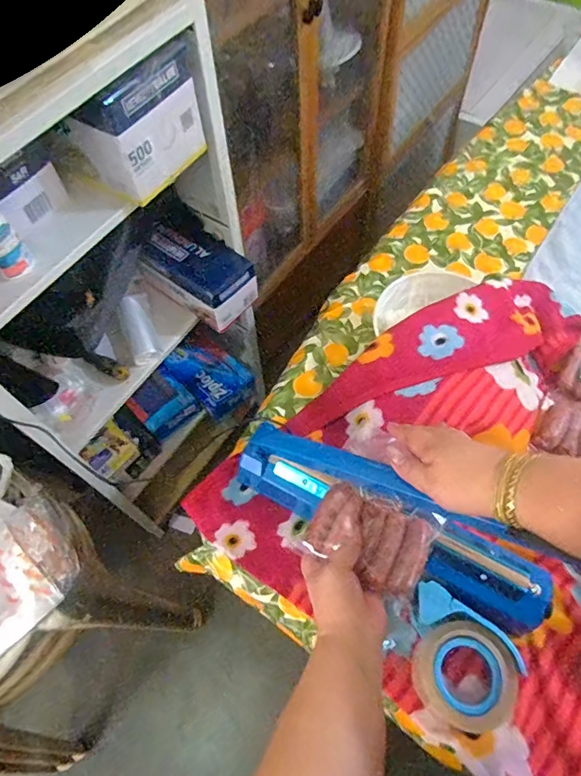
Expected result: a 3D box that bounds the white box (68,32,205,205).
[{"bbox_3d":[-0.201,-0.345,0.620,0.090,0.145,0.160,25,65,15],"label":"white box"}]

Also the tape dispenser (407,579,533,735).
[{"bbox_3d":[0.181,0.303,0.531,0.129,0.045,0.118,29,66,17],"label":"tape dispenser"}]

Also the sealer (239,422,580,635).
[{"bbox_3d":[0.115,0.156,0.573,0.379,0.117,0.076,25,65,14],"label":"sealer"}]

